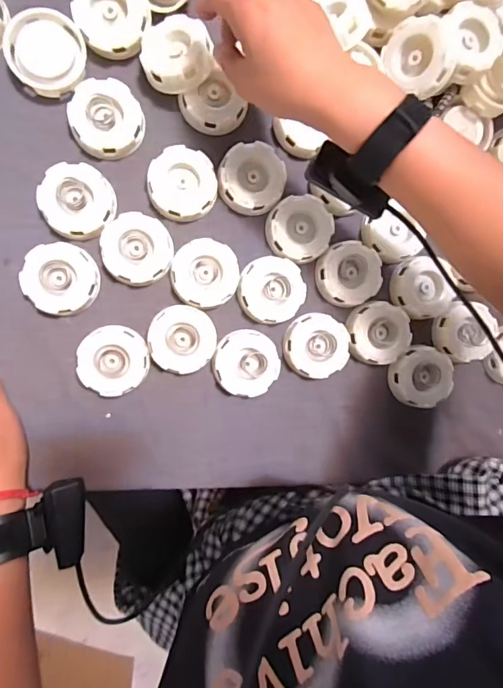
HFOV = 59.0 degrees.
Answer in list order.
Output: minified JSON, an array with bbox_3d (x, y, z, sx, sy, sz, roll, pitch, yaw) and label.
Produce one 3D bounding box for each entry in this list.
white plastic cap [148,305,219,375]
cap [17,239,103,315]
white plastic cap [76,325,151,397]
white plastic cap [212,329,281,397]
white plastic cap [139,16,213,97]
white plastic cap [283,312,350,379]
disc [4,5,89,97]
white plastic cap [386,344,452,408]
[{"bbox_3d":[-0.064,-0.005,0.413,0.060,0.018,0.060,0,92,-10],"label":"white plastic cap"},{"bbox_3d":[-0.167,-0.057,0.393,0.060,0.019,0.061,0,92,-10],"label":"cap"},{"bbox_3d":[-0.124,0.015,0.403,0.060,0.018,0.061,0,92,-10],"label":"white plastic cap"},{"bbox_3d":[-0.005,0.018,0.423,0.060,0.015,0.061,0,92,-10],"label":"white plastic cap"},{"bbox_3d":[-0.064,-0.250,0.382,0.062,0.021,0.062,0,89,10],"label":"white plastic cap"},{"bbox_3d":[0.064,0.002,0.434,0.062,0.013,0.060,0,92,-10],"label":"white plastic cap"},{"bbox_3d":[-0.174,-0.249,0.382,0.062,0.019,0.066,0,92,-10],"label":"disc"},{"bbox_3d":[0.173,0.033,0.453,0.061,0.019,0.060,0,92,-10],"label":"white plastic cap"}]

